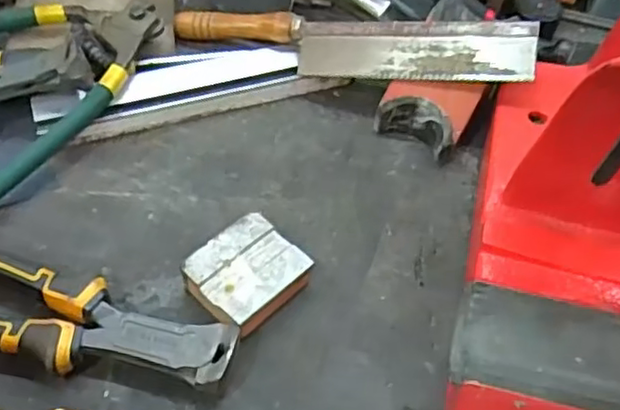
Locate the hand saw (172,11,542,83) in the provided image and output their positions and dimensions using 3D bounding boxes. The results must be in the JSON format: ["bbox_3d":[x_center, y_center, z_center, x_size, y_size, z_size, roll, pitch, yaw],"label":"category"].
[{"bbox_3d":[0.027,-0.116,0.473,0.258,0.020,0.047,9,90,16],"label":"hand saw"}]

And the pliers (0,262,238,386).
[{"bbox_3d":[-0.142,0.065,0.360,0.200,0.028,0.050,15,55,5],"label":"pliers"}]

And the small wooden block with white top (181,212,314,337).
[{"bbox_3d":[-0.039,0.042,0.387,0.052,0.028,0.063,39,61,20],"label":"small wooden block with white top"}]

